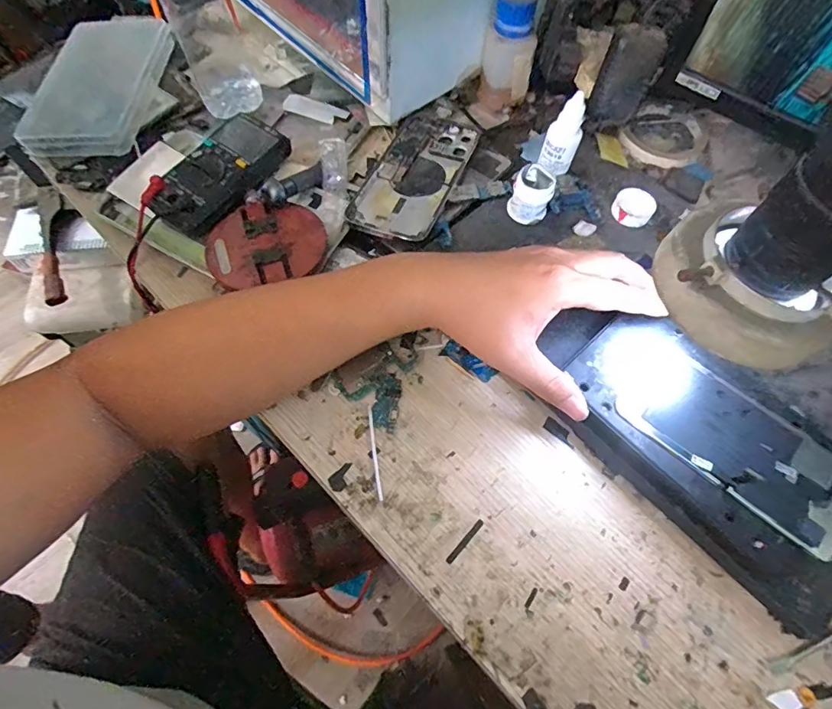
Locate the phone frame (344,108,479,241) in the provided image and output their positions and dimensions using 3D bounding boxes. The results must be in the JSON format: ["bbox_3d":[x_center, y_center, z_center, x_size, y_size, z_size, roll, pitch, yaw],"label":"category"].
[{"bbox_3d":[0.002,-0.173,0.441,0.075,0.007,0.162,21,65,8],"label":"phone frame"}]

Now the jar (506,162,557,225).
[{"bbox_3d":[0.099,-0.136,0.408,0.034,0.035,0.031,1,64,-2],"label":"jar"}]

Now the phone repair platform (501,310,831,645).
[{"bbox_3d":[0.198,0.056,0.339,0.114,0.036,0.237,-40,72,-16],"label":"phone repair platform"}]

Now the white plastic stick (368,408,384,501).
[{"bbox_3d":[-0.030,0.071,0.348,0.004,0.004,0.070,-7,64,-6],"label":"white plastic stick"}]

